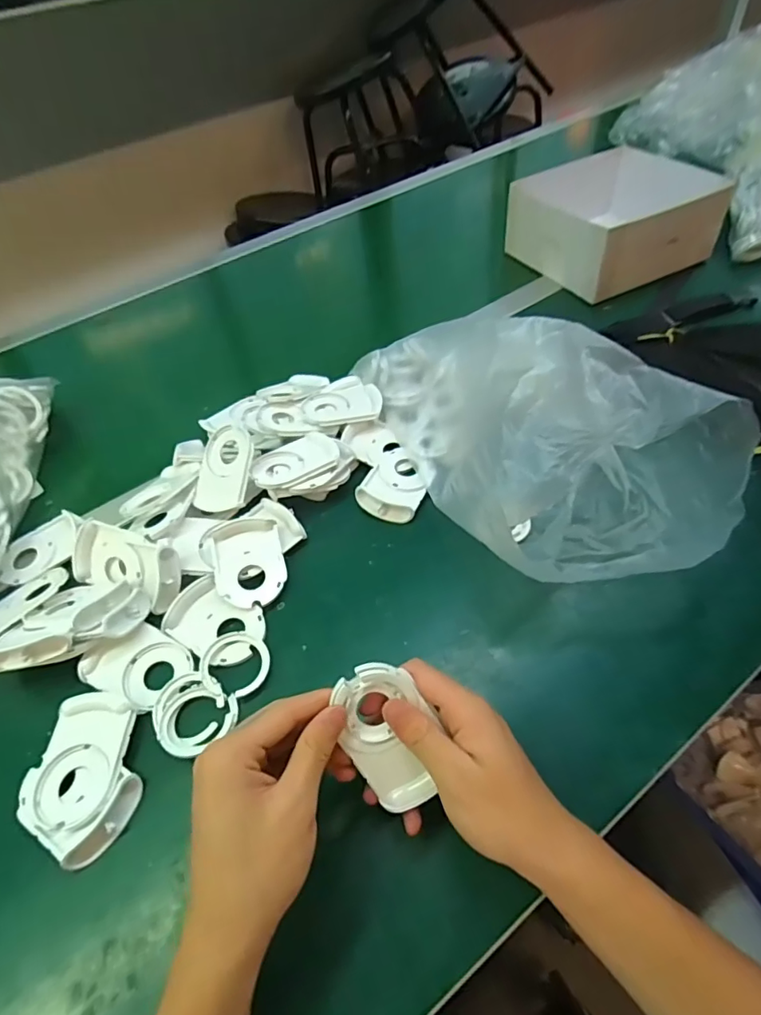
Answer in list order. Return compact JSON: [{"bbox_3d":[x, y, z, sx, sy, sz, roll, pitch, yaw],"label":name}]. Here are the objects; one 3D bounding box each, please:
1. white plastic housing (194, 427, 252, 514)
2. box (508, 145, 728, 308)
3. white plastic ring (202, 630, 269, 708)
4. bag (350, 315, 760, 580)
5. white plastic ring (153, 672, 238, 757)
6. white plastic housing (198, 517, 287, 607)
[{"bbox_3d":[-0.145,-0.036,0.496,0.058,0.020,0.083,-3,72,20],"label":"white plastic housing"},{"bbox_3d":[0.321,-0.403,0.726,0.234,0.083,0.222,-23,52,-12],"label":"box"},{"bbox_3d":[-0.112,0.118,0.401,0.049,0.010,0.052,-4,50,4],"label":"white plastic ring"},{"bbox_3d":[0.131,-0.092,0.468,0.196,0.119,0.352,-22,51,-11],"label":"bag"},{"bbox_3d":[-0.139,0.150,0.379,0.061,0.008,0.051,18,55,20],"label":"white plastic ring"},{"bbox_3d":[-0.119,0.047,0.451,0.068,0.023,0.084,-16,50,-6],"label":"white plastic housing"}]

